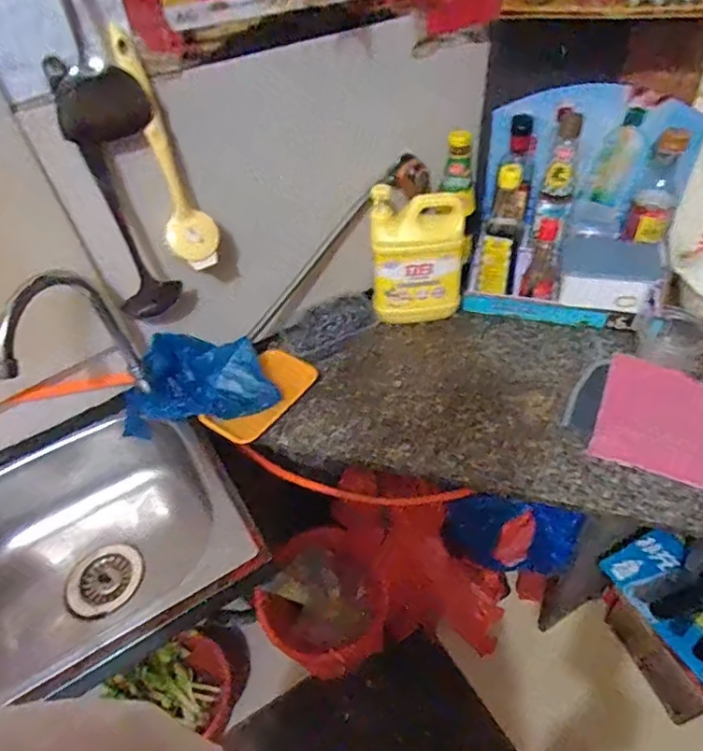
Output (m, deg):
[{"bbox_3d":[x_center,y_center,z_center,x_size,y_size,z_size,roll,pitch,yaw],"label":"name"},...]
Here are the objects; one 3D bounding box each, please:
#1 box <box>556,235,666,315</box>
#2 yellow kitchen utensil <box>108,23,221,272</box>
[{"bbox_3d":[0.439,-0.174,0.930,0.161,0.057,0.139,10,48,14],"label":"box"},{"bbox_3d":[-0.215,-0.249,0.648,0.050,0.259,0.053,29,55,29],"label":"yellow kitchen utensil"}]

